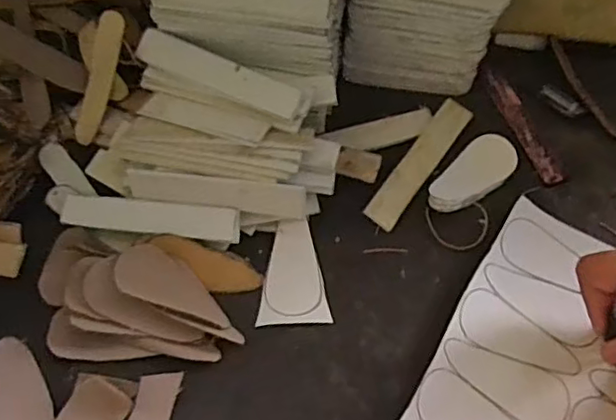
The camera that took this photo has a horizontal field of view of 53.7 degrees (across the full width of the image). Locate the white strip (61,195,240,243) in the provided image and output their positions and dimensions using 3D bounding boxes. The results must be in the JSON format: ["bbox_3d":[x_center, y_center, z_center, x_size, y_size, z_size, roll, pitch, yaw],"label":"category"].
[{"bbox_3d":[-0.095,0.005,0.364,0.108,0.009,0.020,7,62,3],"label":"white strip"}]

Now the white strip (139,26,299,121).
[{"bbox_3d":[-0.054,-0.082,0.366,0.103,0.004,0.019,24,95,8],"label":"white strip"}]

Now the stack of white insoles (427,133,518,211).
[{"bbox_3d":[0.104,-0.022,0.392,0.068,0.009,0.034,-38,68,-19],"label":"stack of white insoles"}]

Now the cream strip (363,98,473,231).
[{"bbox_3d":[0.075,-0.032,0.401,0.021,0.004,0.107,33,66,16],"label":"cream strip"}]

